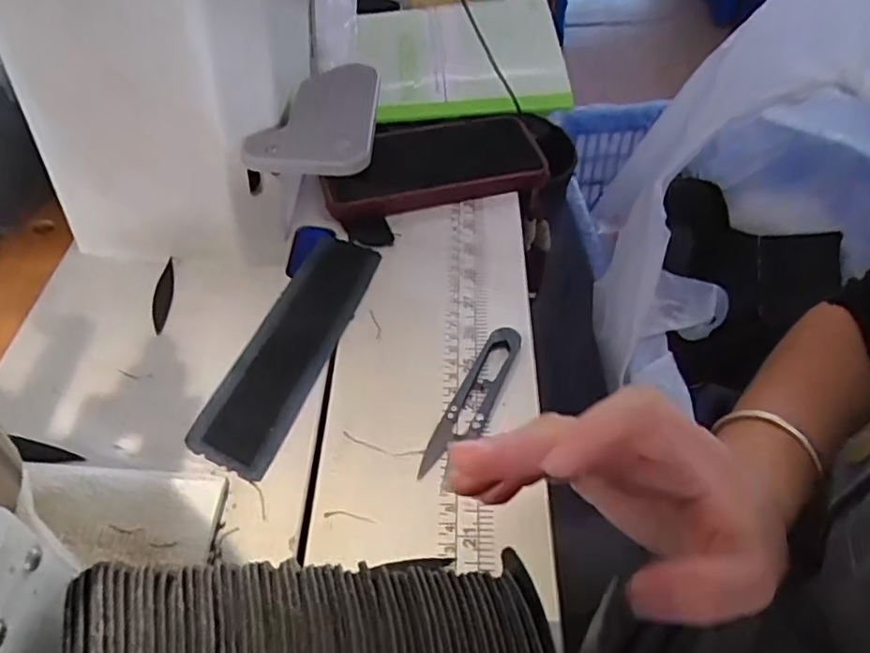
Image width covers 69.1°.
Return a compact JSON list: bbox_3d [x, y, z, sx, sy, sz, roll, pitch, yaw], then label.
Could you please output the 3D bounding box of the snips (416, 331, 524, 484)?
[{"bbox_3d":[0.022,0.039,0.343,0.022,0.012,0.097,19,52,19],"label":"snips"}]

